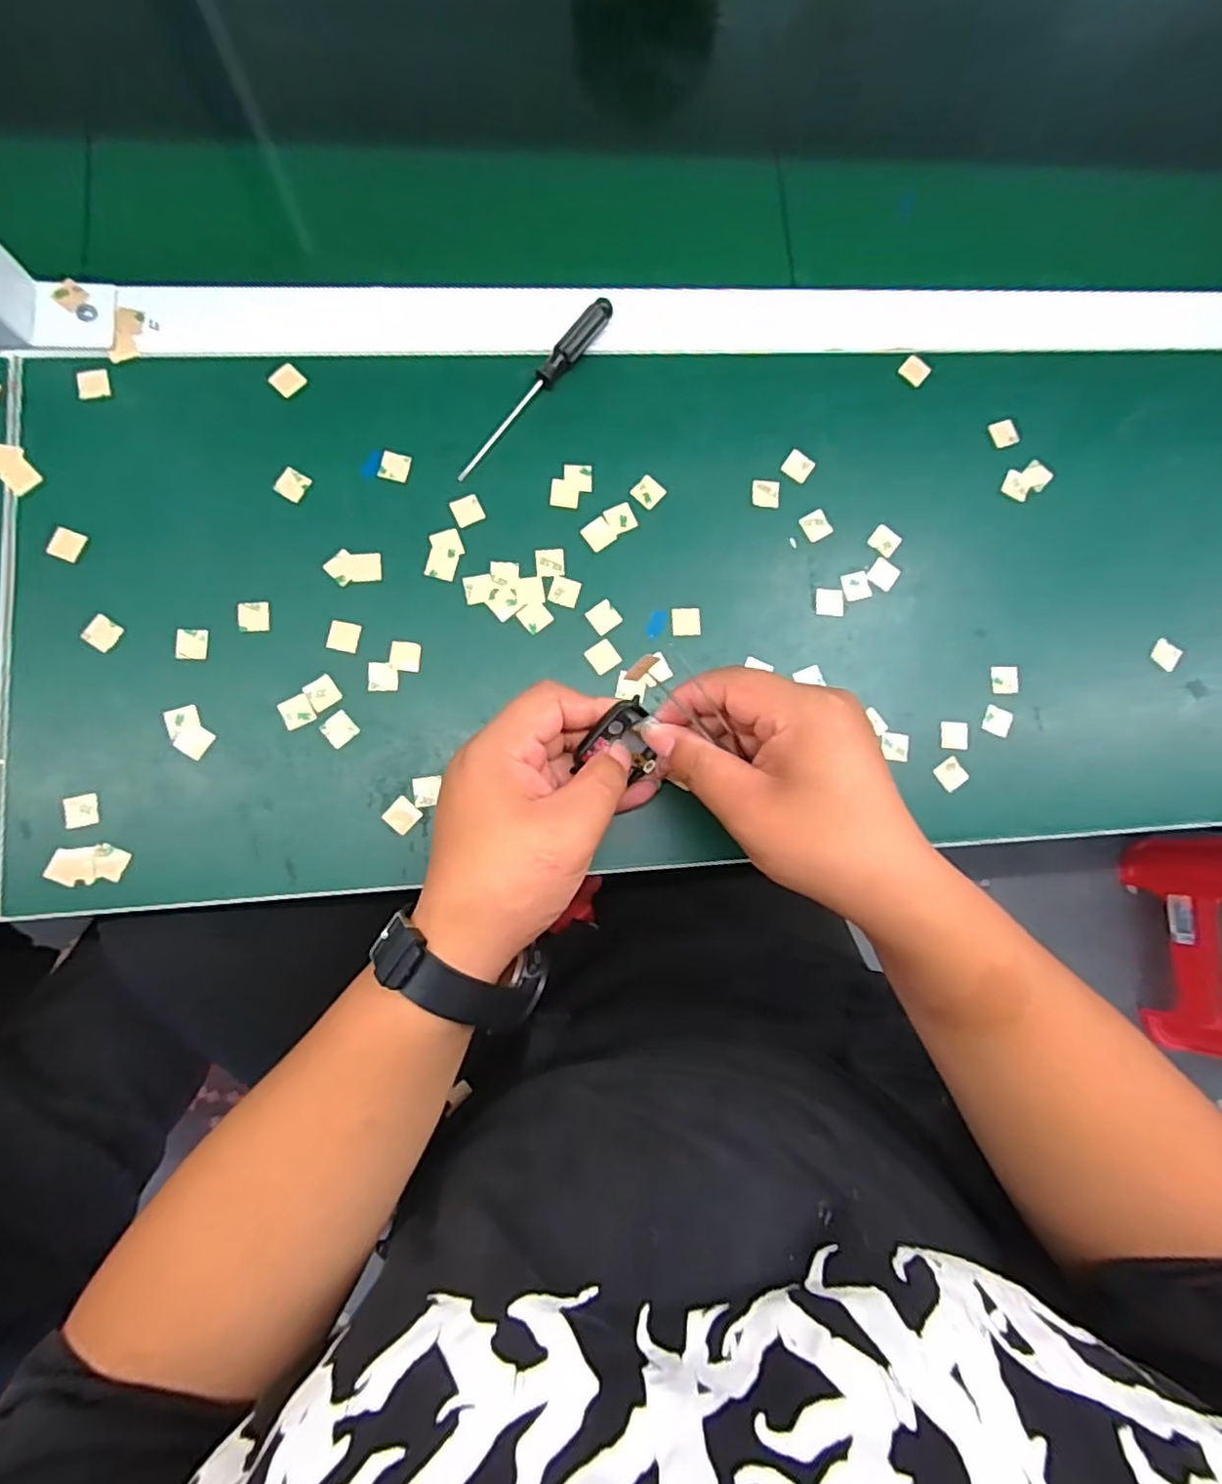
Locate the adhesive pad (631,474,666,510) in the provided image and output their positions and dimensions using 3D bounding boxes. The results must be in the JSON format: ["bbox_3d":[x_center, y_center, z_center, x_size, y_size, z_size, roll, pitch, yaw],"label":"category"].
[{"bbox_3d":[0.021,-0.143,0.370,0.016,0.004,0.015,42,87,-3],"label":"adhesive pad"}]

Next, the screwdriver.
[{"bbox_3d":[-0.041,-0.199,0.364,0.013,0.009,0.131,36,82,-1],"label":"screwdriver"}]

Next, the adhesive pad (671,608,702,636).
[{"bbox_3d":[0.043,-0.068,0.362,0.016,0.004,0.016,-1,84,-5],"label":"adhesive pad"}]

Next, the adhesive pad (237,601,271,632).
[{"bbox_3d":[-0.191,-0.067,0.343,0.016,0.004,0.015,-4,84,-6],"label":"adhesive pad"}]

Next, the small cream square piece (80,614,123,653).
[{"bbox_3d":[-0.265,-0.057,0.335,0.015,0.004,0.016,31,82,-1],"label":"small cream square piece"}]

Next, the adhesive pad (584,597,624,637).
[{"bbox_3d":[-0.003,-0.069,0.358,0.015,0.004,0.016,-38,88,-8],"label":"adhesive pad"}]

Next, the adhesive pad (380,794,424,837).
[{"bbox_3d":[-0.109,0.039,0.338,0.016,0.004,0.015,45,82,1],"label":"adhesive pad"}]

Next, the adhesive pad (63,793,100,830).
[{"bbox_3d":[-0.266,0.035,0.323,0.015,0.004,0.017,-6,85,-6],"label":"adhesive pad"}]

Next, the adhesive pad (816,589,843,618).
[{"bbox_3d":[0.127,-0.081,0.371,0.016,0.004,0.016,3,84,-5],"label":"adhesive pad"}]

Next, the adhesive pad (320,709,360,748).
[{"bbox_3d":[-0.143,-0.007,0.339,0.015,0.004,0.016,-41,89,-8],"label":"adhesive pad"}]

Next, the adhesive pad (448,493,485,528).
[{"bbox_3d":[-0.080,-0.129,0.358,0.016,0.004,0.016,-27,87,-7],"label":"adhesive pad"}]

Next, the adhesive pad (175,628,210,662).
[{"bbox_3d":[-0.221,-0.052,0.338,0.015,0.004,0.017,0,84,-5],"label":"adhesive pad"}]

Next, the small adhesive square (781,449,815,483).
[{"bbox_3d":[0.111,-0.163,0.380,0.016,0.004,0.016,34,82,-1],"label":"small adhesive square"}]

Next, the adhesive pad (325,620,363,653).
[{"bbox_3d":[-0.143,-0.057,0.345,0.015,0.004,0.016,10,83,-4],"label":"adhesive pad"}]

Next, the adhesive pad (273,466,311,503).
[{"bbox_3d":[-0.175,-0.141,0.353,0.015,0.004,0.017,27,82,-2],"label":"adhesive pad"}]

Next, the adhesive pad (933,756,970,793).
[{"bbox_3d":[0.194,0.019,0.366,0.015,0.004,0.016,-39,89,-8],"label":"adhesive pad"}]

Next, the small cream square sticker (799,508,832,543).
[{"bbox_3d":[0.120,-0.127,0.376,0.016,0.004,0.017,-31,88,-8],"label":"small cream square sticker"}]

